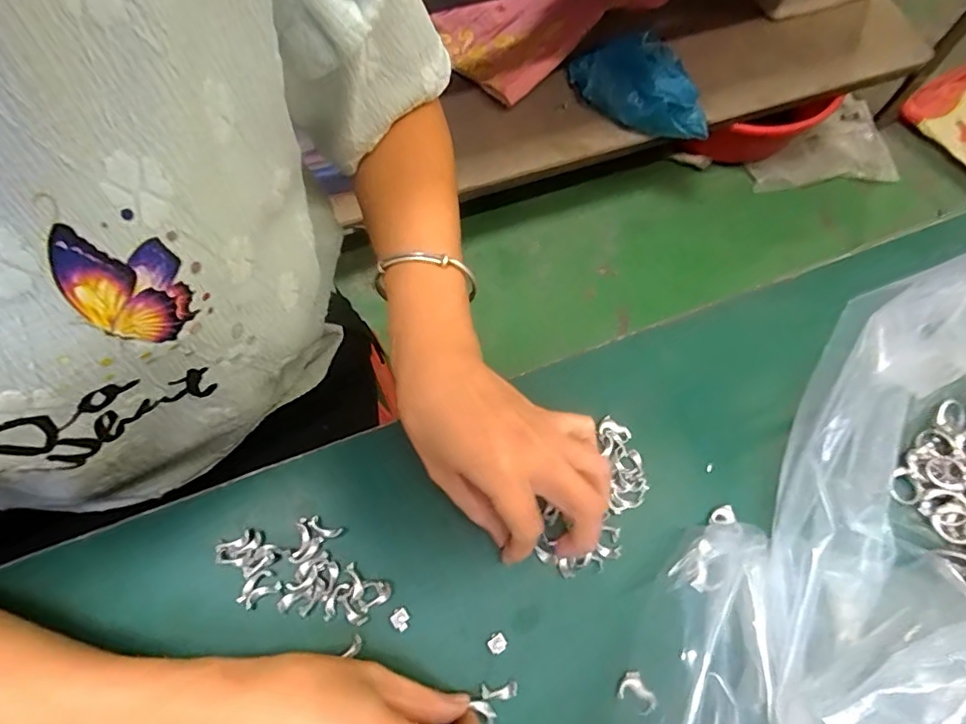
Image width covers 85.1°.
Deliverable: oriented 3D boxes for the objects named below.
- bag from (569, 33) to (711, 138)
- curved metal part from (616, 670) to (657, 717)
[{"bbox_3d":[0.307,-0.541,1.032,0.317,0.117,0.119,41,73,15],"label":"bag"},{"bbox_3d":[0.078,0.171,0.270,0.015,0.004,0.020,-31,72,-12],"label":"curved metal part"}]

